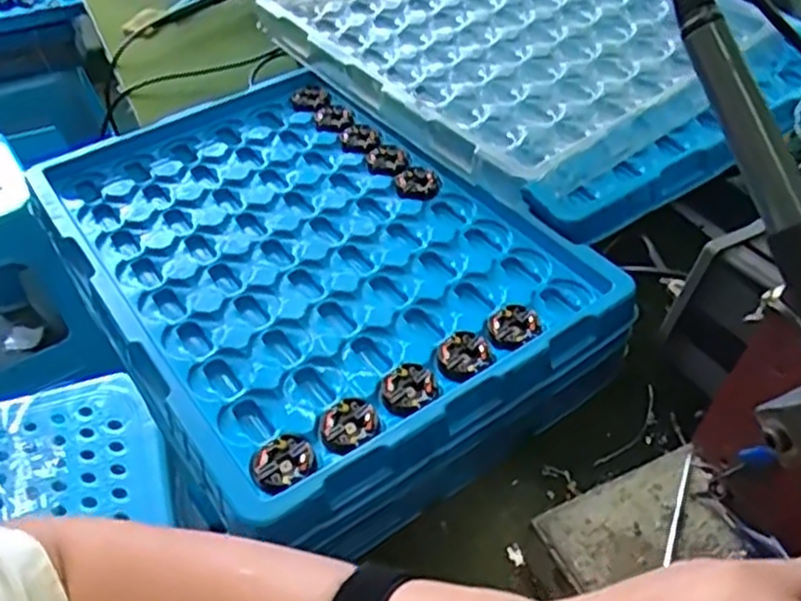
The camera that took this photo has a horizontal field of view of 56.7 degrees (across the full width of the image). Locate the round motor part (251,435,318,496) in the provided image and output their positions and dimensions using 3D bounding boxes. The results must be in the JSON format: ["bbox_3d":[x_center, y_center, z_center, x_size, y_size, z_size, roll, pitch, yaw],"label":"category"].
[{"bbox_3d":[-0.060,0.084,0.382,0.030,0.007,0.032,-2,45,2],"label":"round motor part"}]

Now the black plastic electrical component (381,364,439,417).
[{"bbox_3d":[0.005,0.050,0.414,0.028,0.007,0.033,18,49,21],"label":"black plastic electrical component"}]

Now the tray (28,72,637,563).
[{"bbox_3d":[-0.071,-0.024,0.520,0.265,0.066,0.374,-30,51,-23],"label":"tray"}]

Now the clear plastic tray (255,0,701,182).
[{"bbox_3d":[0.075,-0.238,0.631,0.271,0.022,0.356,-32,54,-18],"label":"clear plastic tray"}]

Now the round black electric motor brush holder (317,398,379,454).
[{"bbox_3d":[-0.028,0.067,0.399,0.032,0.007,0.029,-23,48,-17],"label":"round black electric motor brush holder"}]

